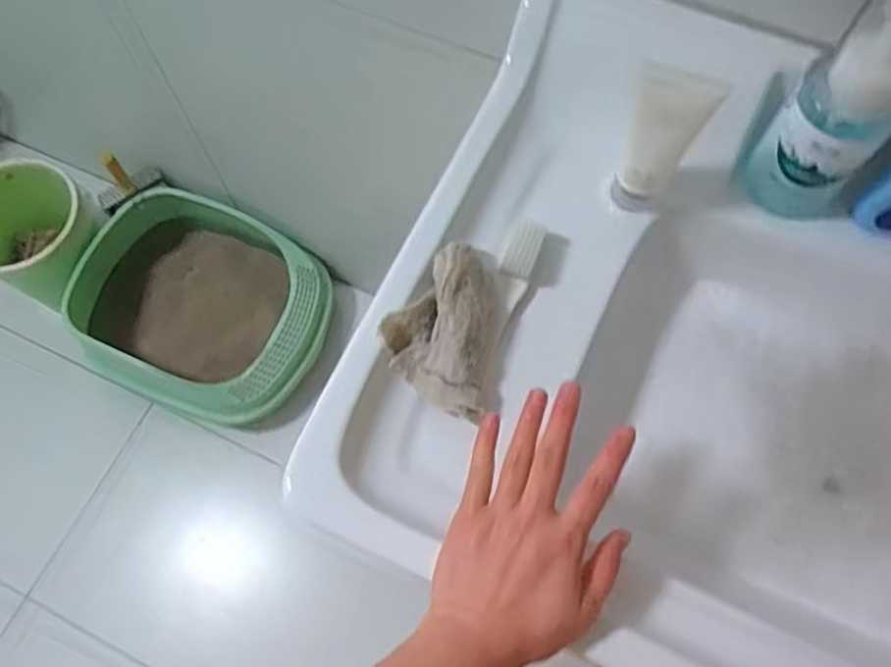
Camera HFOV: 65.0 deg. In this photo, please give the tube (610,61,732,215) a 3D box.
[{"bbox_3d":[0.153,-0.142,0.509,0.054,0.155,0.037,10,69,5],"label":"tube"}]

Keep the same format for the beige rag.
[{"bbox_3d":[-0.003,-0.006,0.508,0.080,0.043,0.118,8,68,4],"label":"beige rag"}]

